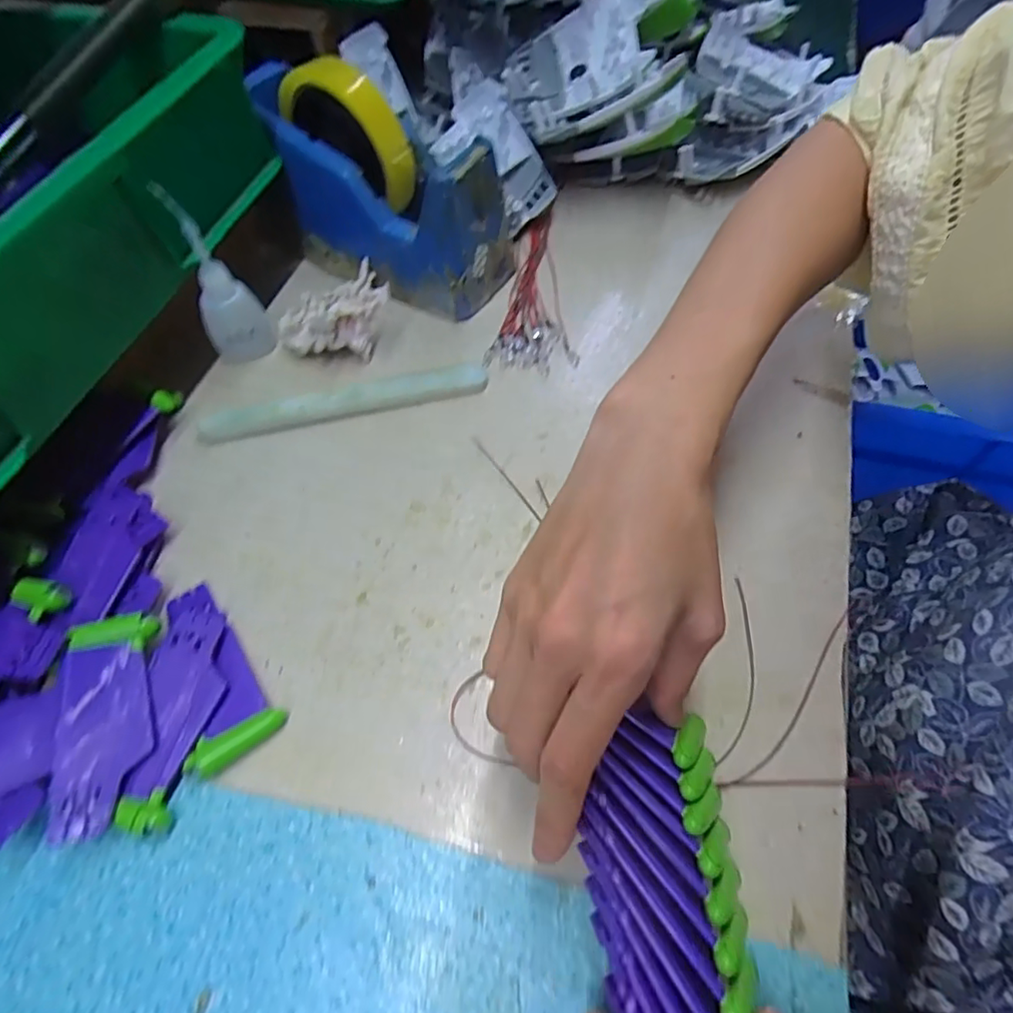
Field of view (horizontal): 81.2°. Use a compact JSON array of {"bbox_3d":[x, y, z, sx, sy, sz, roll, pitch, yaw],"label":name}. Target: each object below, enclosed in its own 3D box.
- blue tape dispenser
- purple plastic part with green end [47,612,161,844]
[{"bbox_3d":[-0.085,-0.216,0.400,0.169,0.109,0.072,28,63,15],"label":"blue tape dispenser"},{"bbox_3d":[-0.176,0.093,0.259,0.037,0.005,0.089,-7,65,-11],"label":"purple plastic part with green end"}]

